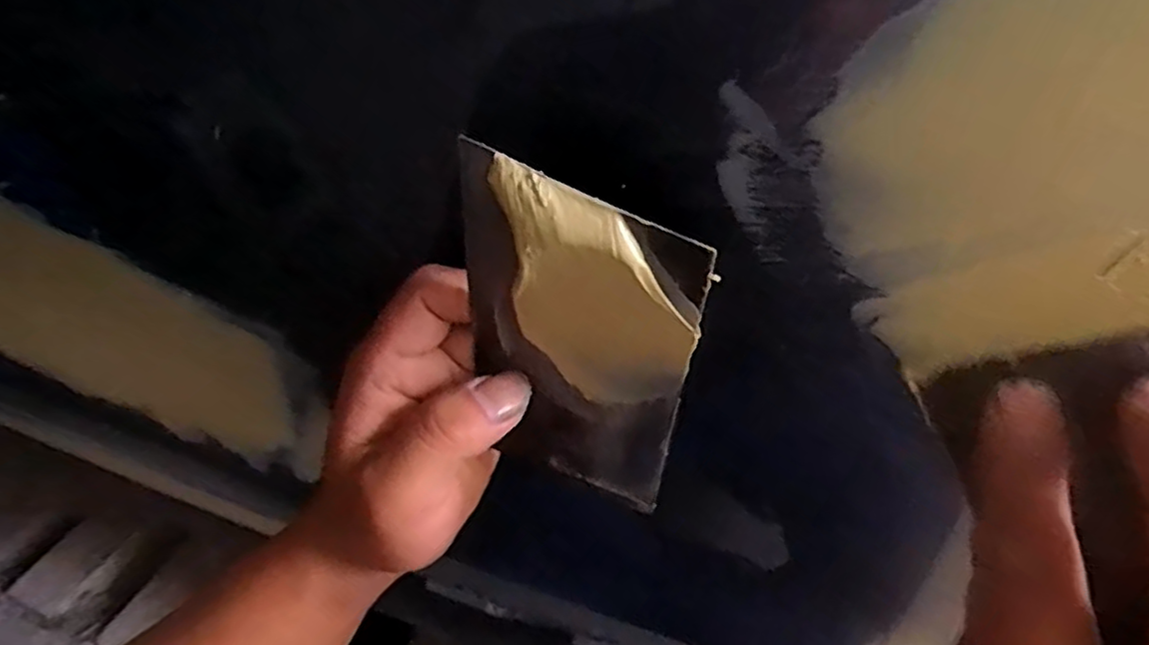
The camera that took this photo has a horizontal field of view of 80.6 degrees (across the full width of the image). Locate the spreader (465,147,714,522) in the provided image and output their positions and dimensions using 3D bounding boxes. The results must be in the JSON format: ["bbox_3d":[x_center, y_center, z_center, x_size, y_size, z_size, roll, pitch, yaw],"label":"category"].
[{"bbox_3d":[-0.001,0.012,0.217,0.072,0.128,0.009,21,48,16],"label":"spreader"}]

